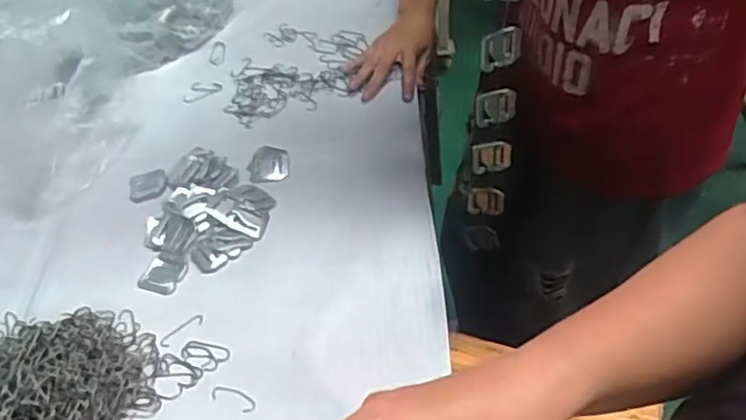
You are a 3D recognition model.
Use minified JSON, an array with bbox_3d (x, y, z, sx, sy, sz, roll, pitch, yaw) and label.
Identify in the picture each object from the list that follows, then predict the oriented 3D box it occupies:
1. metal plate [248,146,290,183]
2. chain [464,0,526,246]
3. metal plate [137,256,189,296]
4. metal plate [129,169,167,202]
[{"bbox_3d":[-0.110,-0.049,0.675,0.042,0.005,0.050,-5,46,2],"label":"metal plate"},{"bbox_3d":[0.116,-0.105,0.608,0.039,0.388,0.028,10,49,16],"label":"chain"},{"bbox_3d":[-0.196,0.062,0.589,0.037,0.005,0.035,12,49,17],"label":"metal plate"},{"bbox_3d":[-0.239,-0.028,0.670,0.039,0.004,0.043,-13,47,-5],"label":"metal plate"}]

